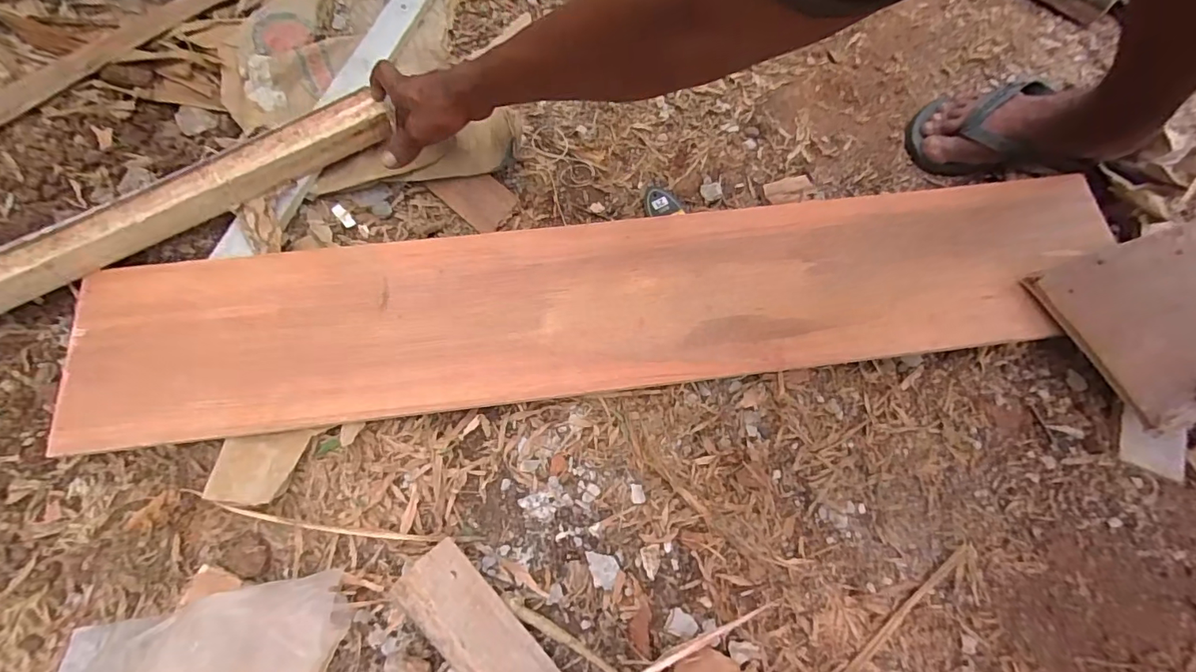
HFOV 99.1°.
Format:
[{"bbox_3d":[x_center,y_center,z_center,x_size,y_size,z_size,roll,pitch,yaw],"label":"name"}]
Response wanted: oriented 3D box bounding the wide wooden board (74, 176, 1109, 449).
[{"bbox_3d":[0.017,-0.036,0.527,1.011,0.030,0.182,-6,70,-4],"label":"wide wooden board"}]

